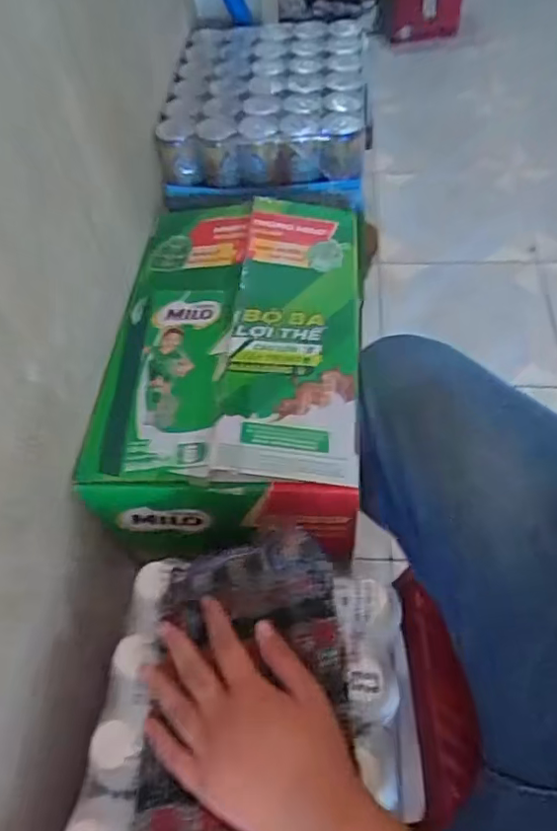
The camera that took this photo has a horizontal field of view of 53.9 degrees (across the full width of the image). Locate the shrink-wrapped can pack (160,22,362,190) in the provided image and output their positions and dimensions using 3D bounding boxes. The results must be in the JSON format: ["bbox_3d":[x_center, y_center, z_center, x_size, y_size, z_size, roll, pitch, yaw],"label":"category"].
[{"bbox_3d":[-0.011,-0.446,0.771,0.242,0.095,0.327,0,57,6],"label":"shrink-wrapped can pack"}]

